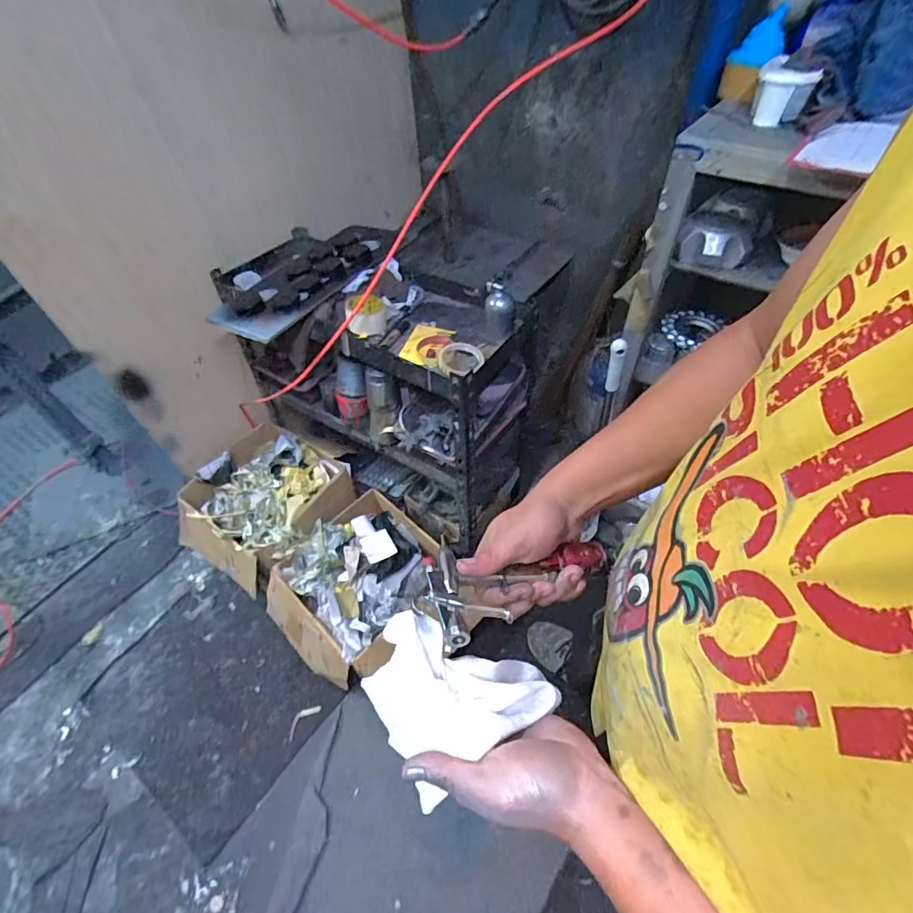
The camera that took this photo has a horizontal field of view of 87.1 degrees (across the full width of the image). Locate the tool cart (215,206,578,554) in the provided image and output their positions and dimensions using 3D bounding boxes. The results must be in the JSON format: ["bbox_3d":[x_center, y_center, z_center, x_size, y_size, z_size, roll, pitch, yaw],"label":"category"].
[{"bbox_3d":[-0.195,-0.186,1.305,0.743,0.623,0.484,30,60,25],"label":"tool cart"}]

